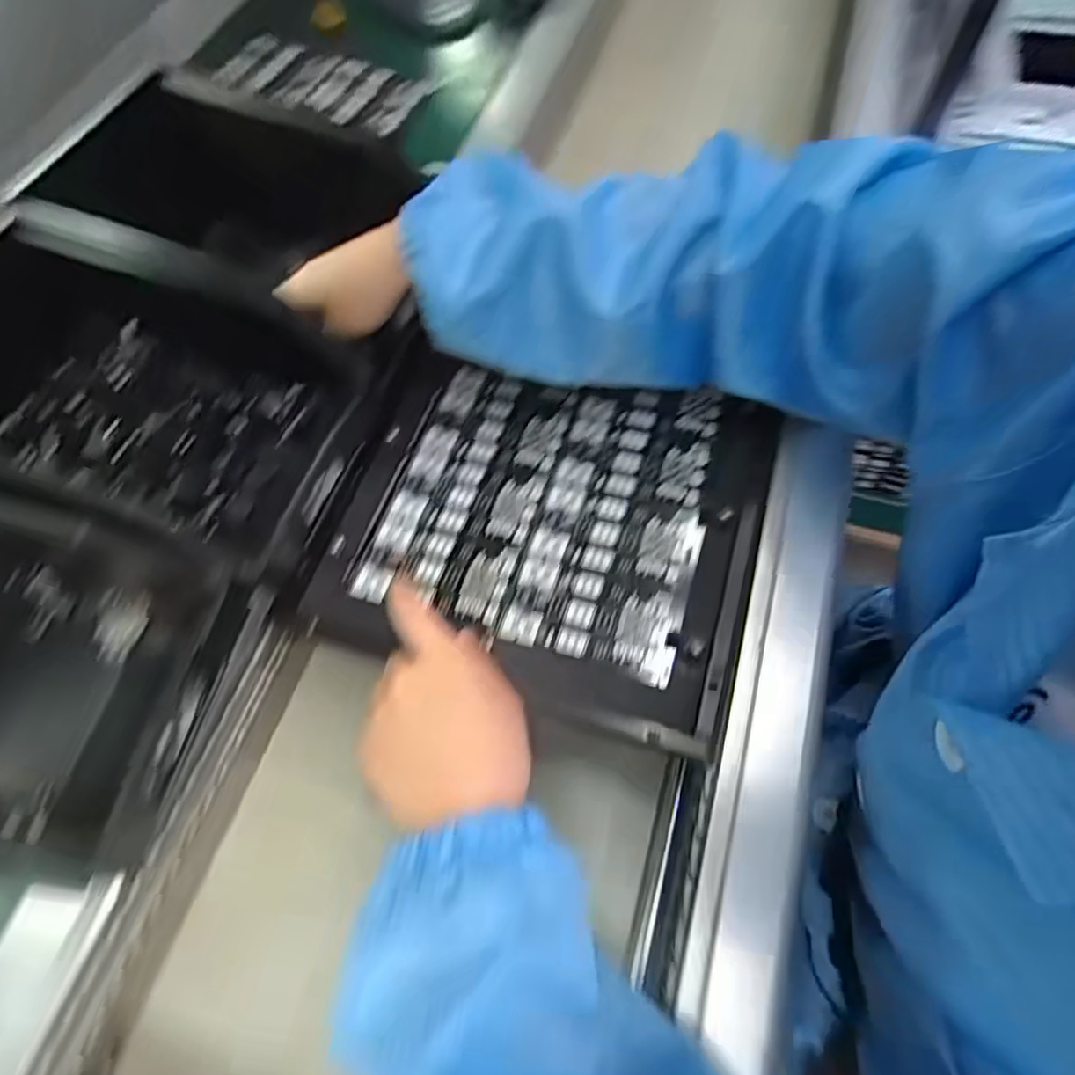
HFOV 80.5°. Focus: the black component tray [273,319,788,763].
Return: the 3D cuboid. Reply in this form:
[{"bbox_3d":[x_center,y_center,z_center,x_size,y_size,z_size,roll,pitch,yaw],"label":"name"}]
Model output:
[{"bbox_3d":[0.000,-0.017,0.431,0.287,0.032,0.243,15,65,11],"label":"black component tray"}]

